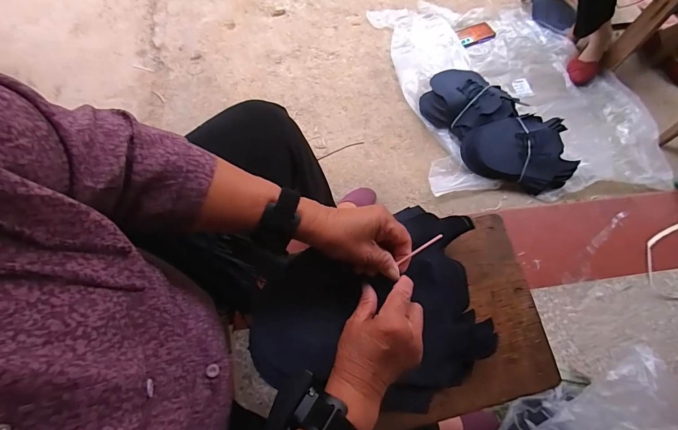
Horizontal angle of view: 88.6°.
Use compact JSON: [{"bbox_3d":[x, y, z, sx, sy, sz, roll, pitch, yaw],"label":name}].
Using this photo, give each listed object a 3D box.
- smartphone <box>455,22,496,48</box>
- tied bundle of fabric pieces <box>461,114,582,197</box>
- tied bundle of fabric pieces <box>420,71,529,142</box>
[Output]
[{"bbox_3d":[0.513,-0.675,1.299,0.155,0.014,0.090,-22,75,-11],"label":"smartphone"},{"bbox_3d":[0.513,-0.171,1.015,0.275,0.112,0.238,-11,74,-8],"label":"tied bundle of fabric pieces"},{"bbox_3d":[0.394,-0.344,1.090,0.207,0.127,0.260,-43,80,-15],"label":"tied bundle of fabric pieces"}]

